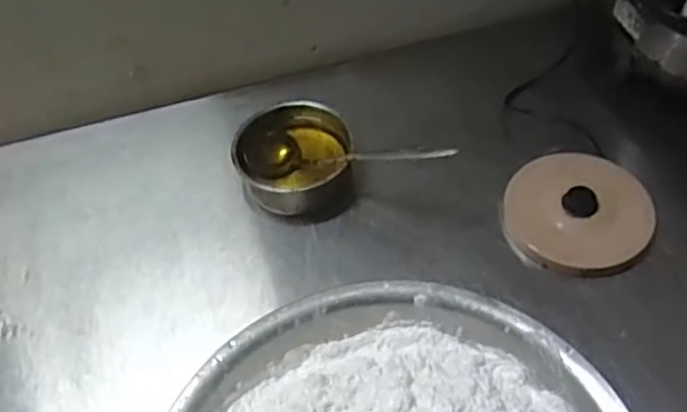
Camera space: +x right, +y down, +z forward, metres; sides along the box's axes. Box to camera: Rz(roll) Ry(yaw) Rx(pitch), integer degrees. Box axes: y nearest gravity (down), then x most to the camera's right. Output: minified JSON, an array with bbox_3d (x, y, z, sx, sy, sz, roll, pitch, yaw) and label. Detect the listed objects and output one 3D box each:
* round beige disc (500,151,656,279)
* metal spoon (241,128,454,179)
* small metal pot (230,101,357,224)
[{"bbox_3d":[0.252,0.008,0.729,0.150,0.017,0.143,-8,63,11],"label":"round beige disc"},{"bbox_3d":[0.004,-0.061,0.779,0.238,0.043,0.055,2,52,6],"label":"metal spoon"},{"bbox_3d":[-0.057,-0.051,0.779,0.130,0.062,0.131,-2,52,3],"label":"small metal pot"}]

